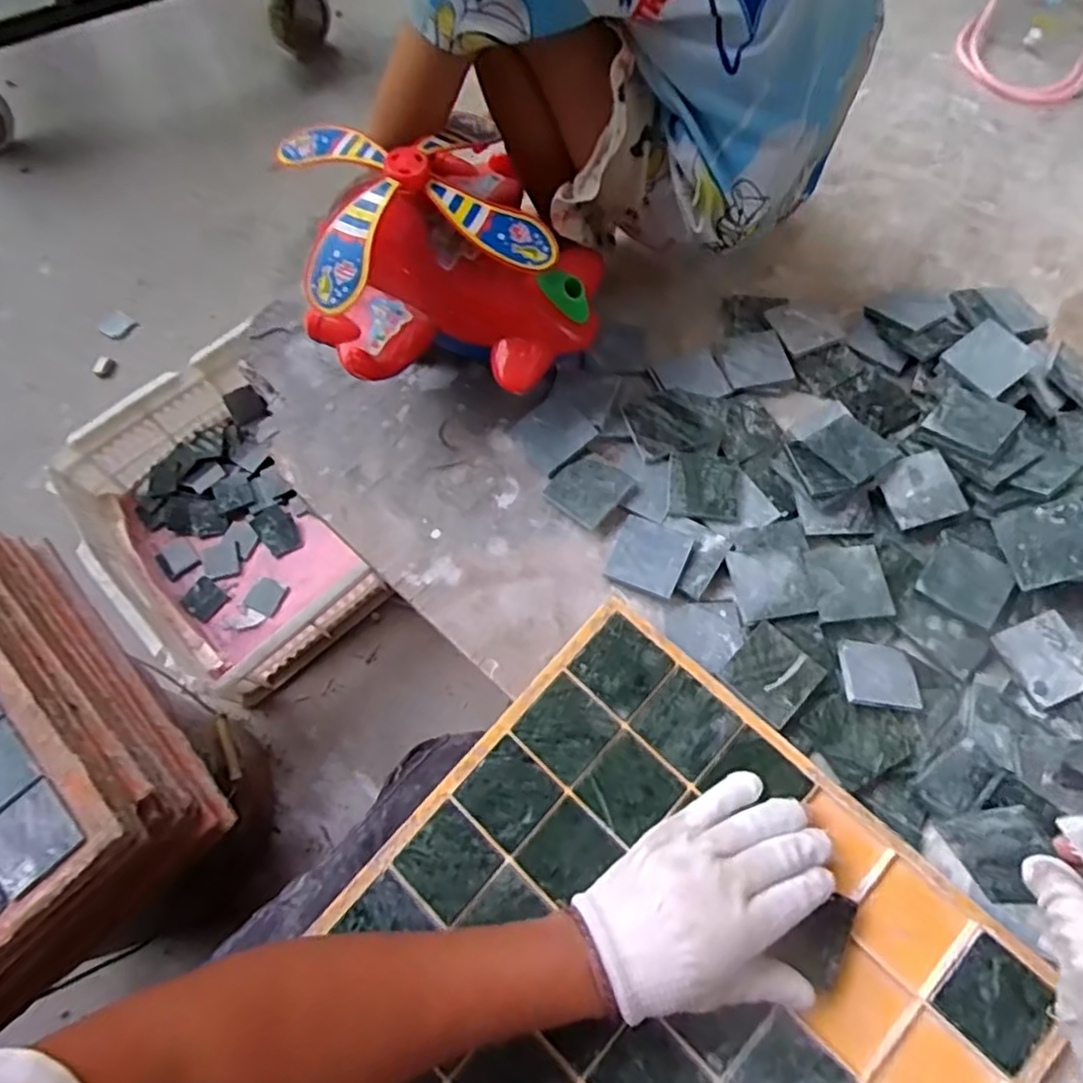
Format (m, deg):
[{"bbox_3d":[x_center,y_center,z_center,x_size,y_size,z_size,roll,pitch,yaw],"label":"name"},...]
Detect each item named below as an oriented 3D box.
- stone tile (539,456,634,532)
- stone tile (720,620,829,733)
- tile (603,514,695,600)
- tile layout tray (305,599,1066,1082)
[{"bbox_3d":[0.034,-0.037,0.478,0.046,0.007,0.046,37,71,17],"label":"stone tile"},{"bbox_3d":[0.141,0.080,0.416,0.048,0.004,0.048,42,73,18],"label":"stone tile"},{"bbox_3d":[0.071,0.009,0.452,0.047,0.006,0.049,22,68,11],"label":"tile"},{"bbox_3d":[0.056,0.247,0.369,0.314,0.009,0.306,40,81,18],"label":"tile layout tray"}]

